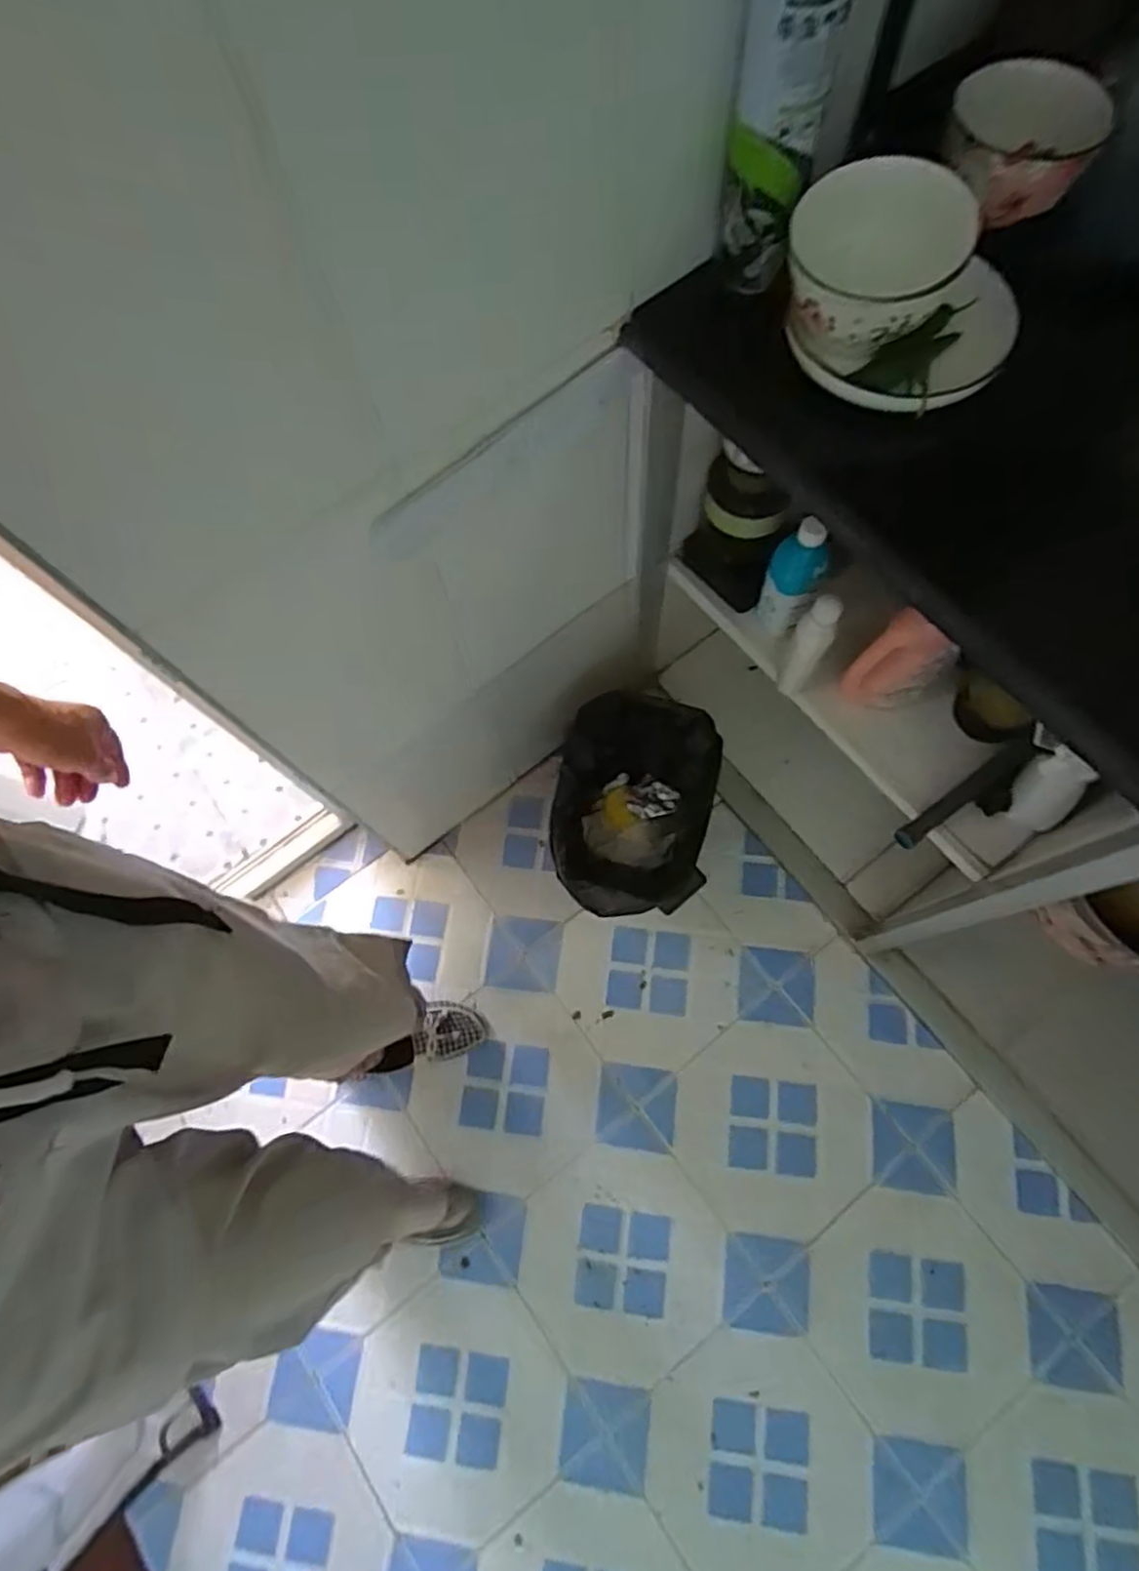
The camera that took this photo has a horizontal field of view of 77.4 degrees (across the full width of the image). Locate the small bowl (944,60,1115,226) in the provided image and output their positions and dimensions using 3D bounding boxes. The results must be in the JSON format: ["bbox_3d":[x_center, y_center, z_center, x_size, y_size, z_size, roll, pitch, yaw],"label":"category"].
[{"bbox_3d":[0.360,-0.514,0.574,0.113,0.063,0.094,23,75,10],"label":"small bowl"}]

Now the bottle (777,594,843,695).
[{"bbox_3d":[0.287,-0.168,0.864,0.041,0.142,0.041,24,51,7],"label":"bottle"}]

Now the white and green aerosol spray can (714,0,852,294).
[{"bbox_3d":[0.147,-0.496,0.478,0.069,0.276,0.055,9,73,6],"label":"white and green aerosol spray can"}]

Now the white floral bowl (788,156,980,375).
[{"bbox_3d":[0.230,-0.397,0.545,0.120,0.074,0.118,-1,72,3],"label":"white floral bowl"}]

